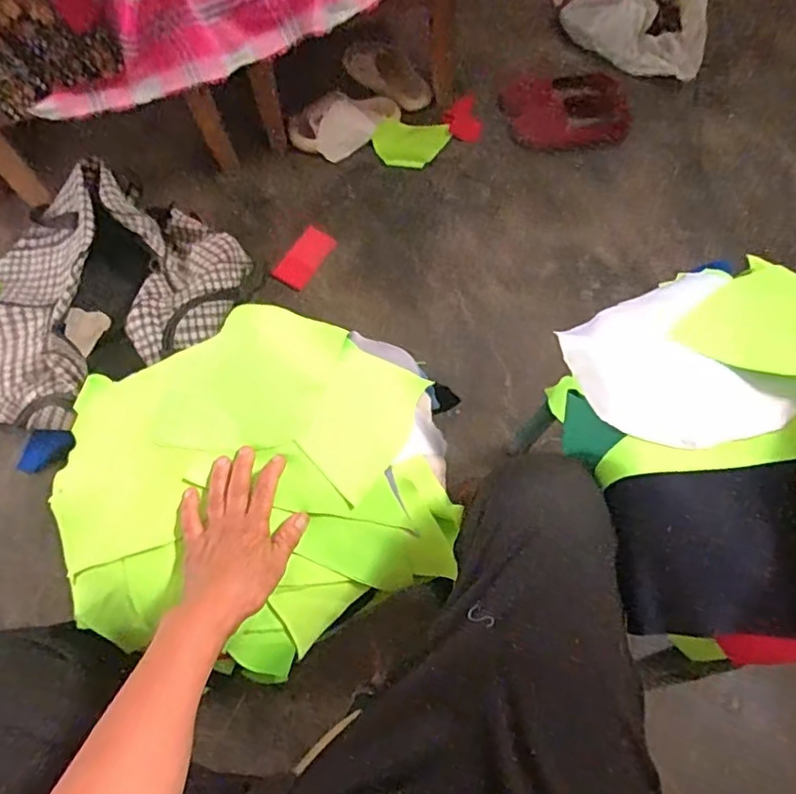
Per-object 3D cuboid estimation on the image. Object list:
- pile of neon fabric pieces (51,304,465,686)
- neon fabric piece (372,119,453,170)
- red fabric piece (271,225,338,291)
[{"bbox_3d":[-0.142,0.078,0.596,0.383,0.081,0.338,-29,75,-10],"label":"pile of neon fabric pieces"},{"bbox_3d":[0.028,-0.521,1.221,0.154,0.021,0.101,0,67,3],"label":"neon fabric piece"},{"bbox_3d":[-0.176,-0.263,1.121,0.071,0.007,0.143,26,63,9],"label":"red fabric piece"}]

